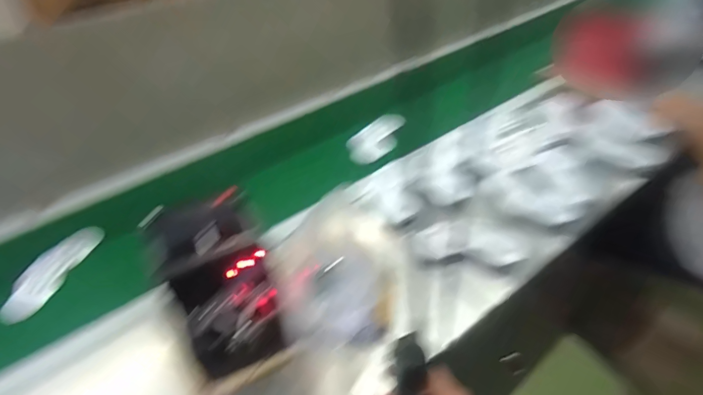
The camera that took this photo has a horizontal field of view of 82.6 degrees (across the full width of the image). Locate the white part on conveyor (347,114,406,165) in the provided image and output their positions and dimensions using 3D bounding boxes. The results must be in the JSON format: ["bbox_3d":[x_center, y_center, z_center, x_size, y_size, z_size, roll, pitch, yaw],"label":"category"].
[{"bbox_3d":[0.052,-0.132,0.878,0.077,0.036,0.150,31,53,33],"label":"white part on conveyor"}]

